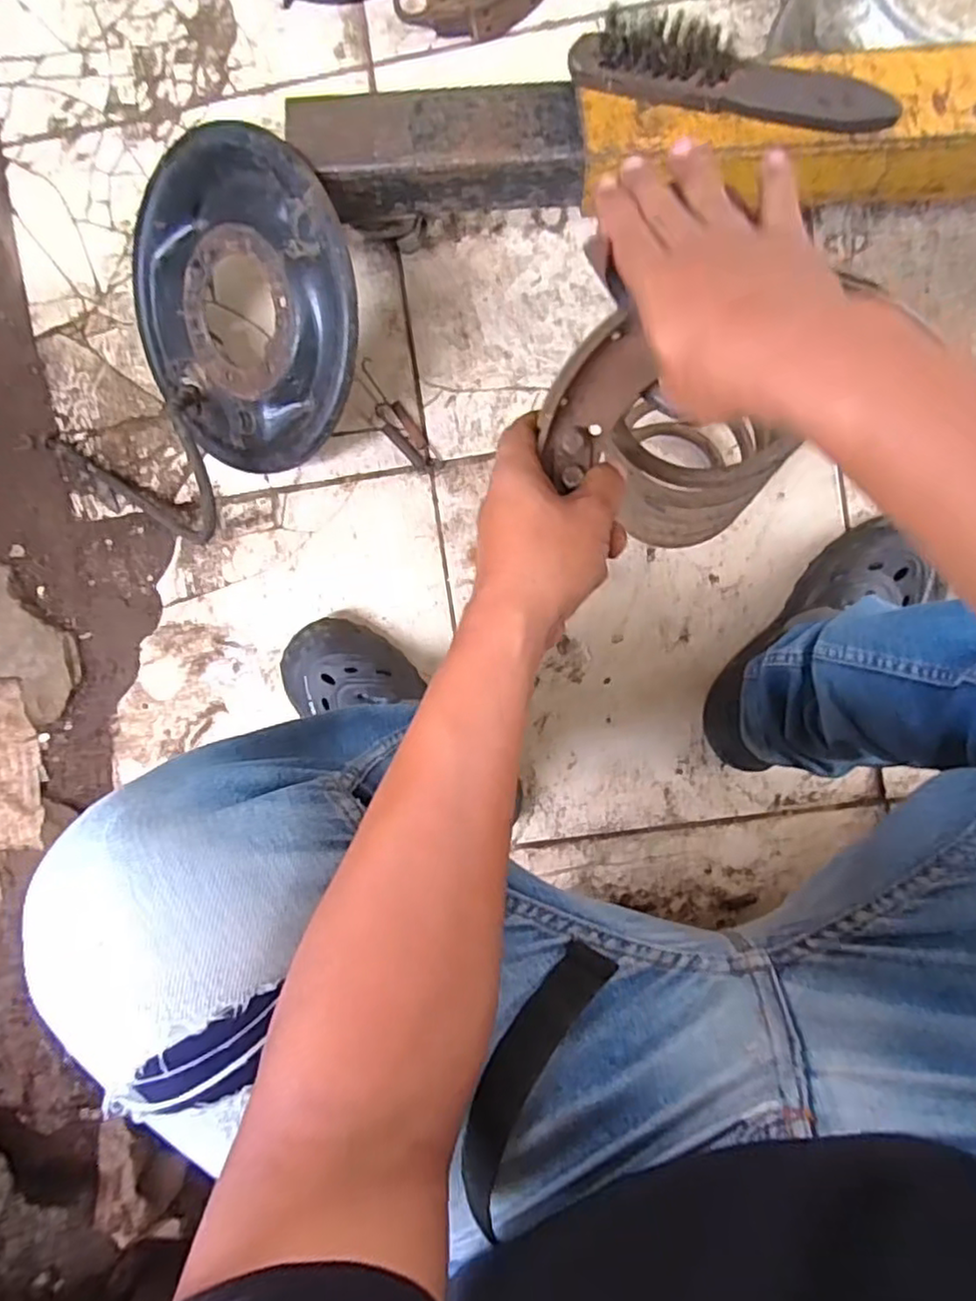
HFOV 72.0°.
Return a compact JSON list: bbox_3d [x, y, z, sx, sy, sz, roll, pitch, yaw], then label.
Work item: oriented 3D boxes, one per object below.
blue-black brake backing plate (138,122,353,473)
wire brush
[{"bbox_3d":[-0.222,-0.306,0.606,0.264,0.035,0.257,20,121,24],"label":"blue-black brake backing plate"},{"bbox_3d":[0.176,-0.413,0.477,0.229,0.036,0.046,7,94,4],"label":"wire brush"}]

